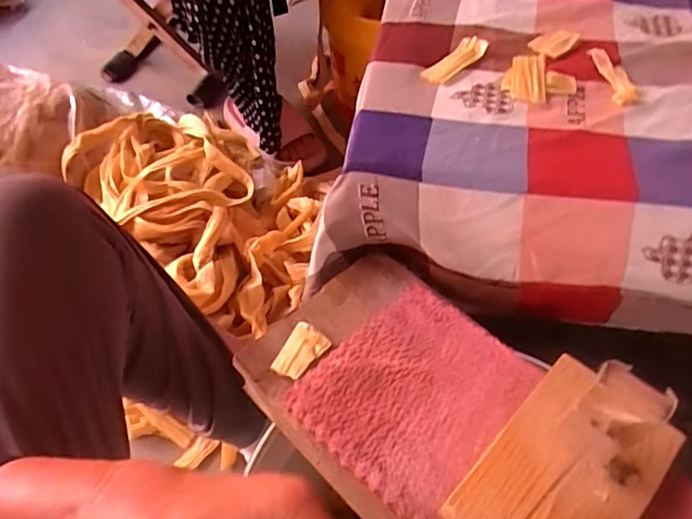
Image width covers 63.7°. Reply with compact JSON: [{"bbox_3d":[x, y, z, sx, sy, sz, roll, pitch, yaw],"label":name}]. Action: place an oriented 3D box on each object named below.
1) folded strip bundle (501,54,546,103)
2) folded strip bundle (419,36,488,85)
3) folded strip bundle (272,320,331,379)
[{"bbox_3d":[0.153,-0.155,0.478,0.034,0.013,0.053,7,53,7],"label":"folded strip bundle"},{"bbox_3d":[0.099,-0.179,0.500,0.025,0.007,0.073,35,61,24],"label":"folded strip bundle"},{"bbox_3d":[-0.035,0.070,0.423,0.030,0.004,0.045,29,59,21],"label":"folded strip bundle"}]

